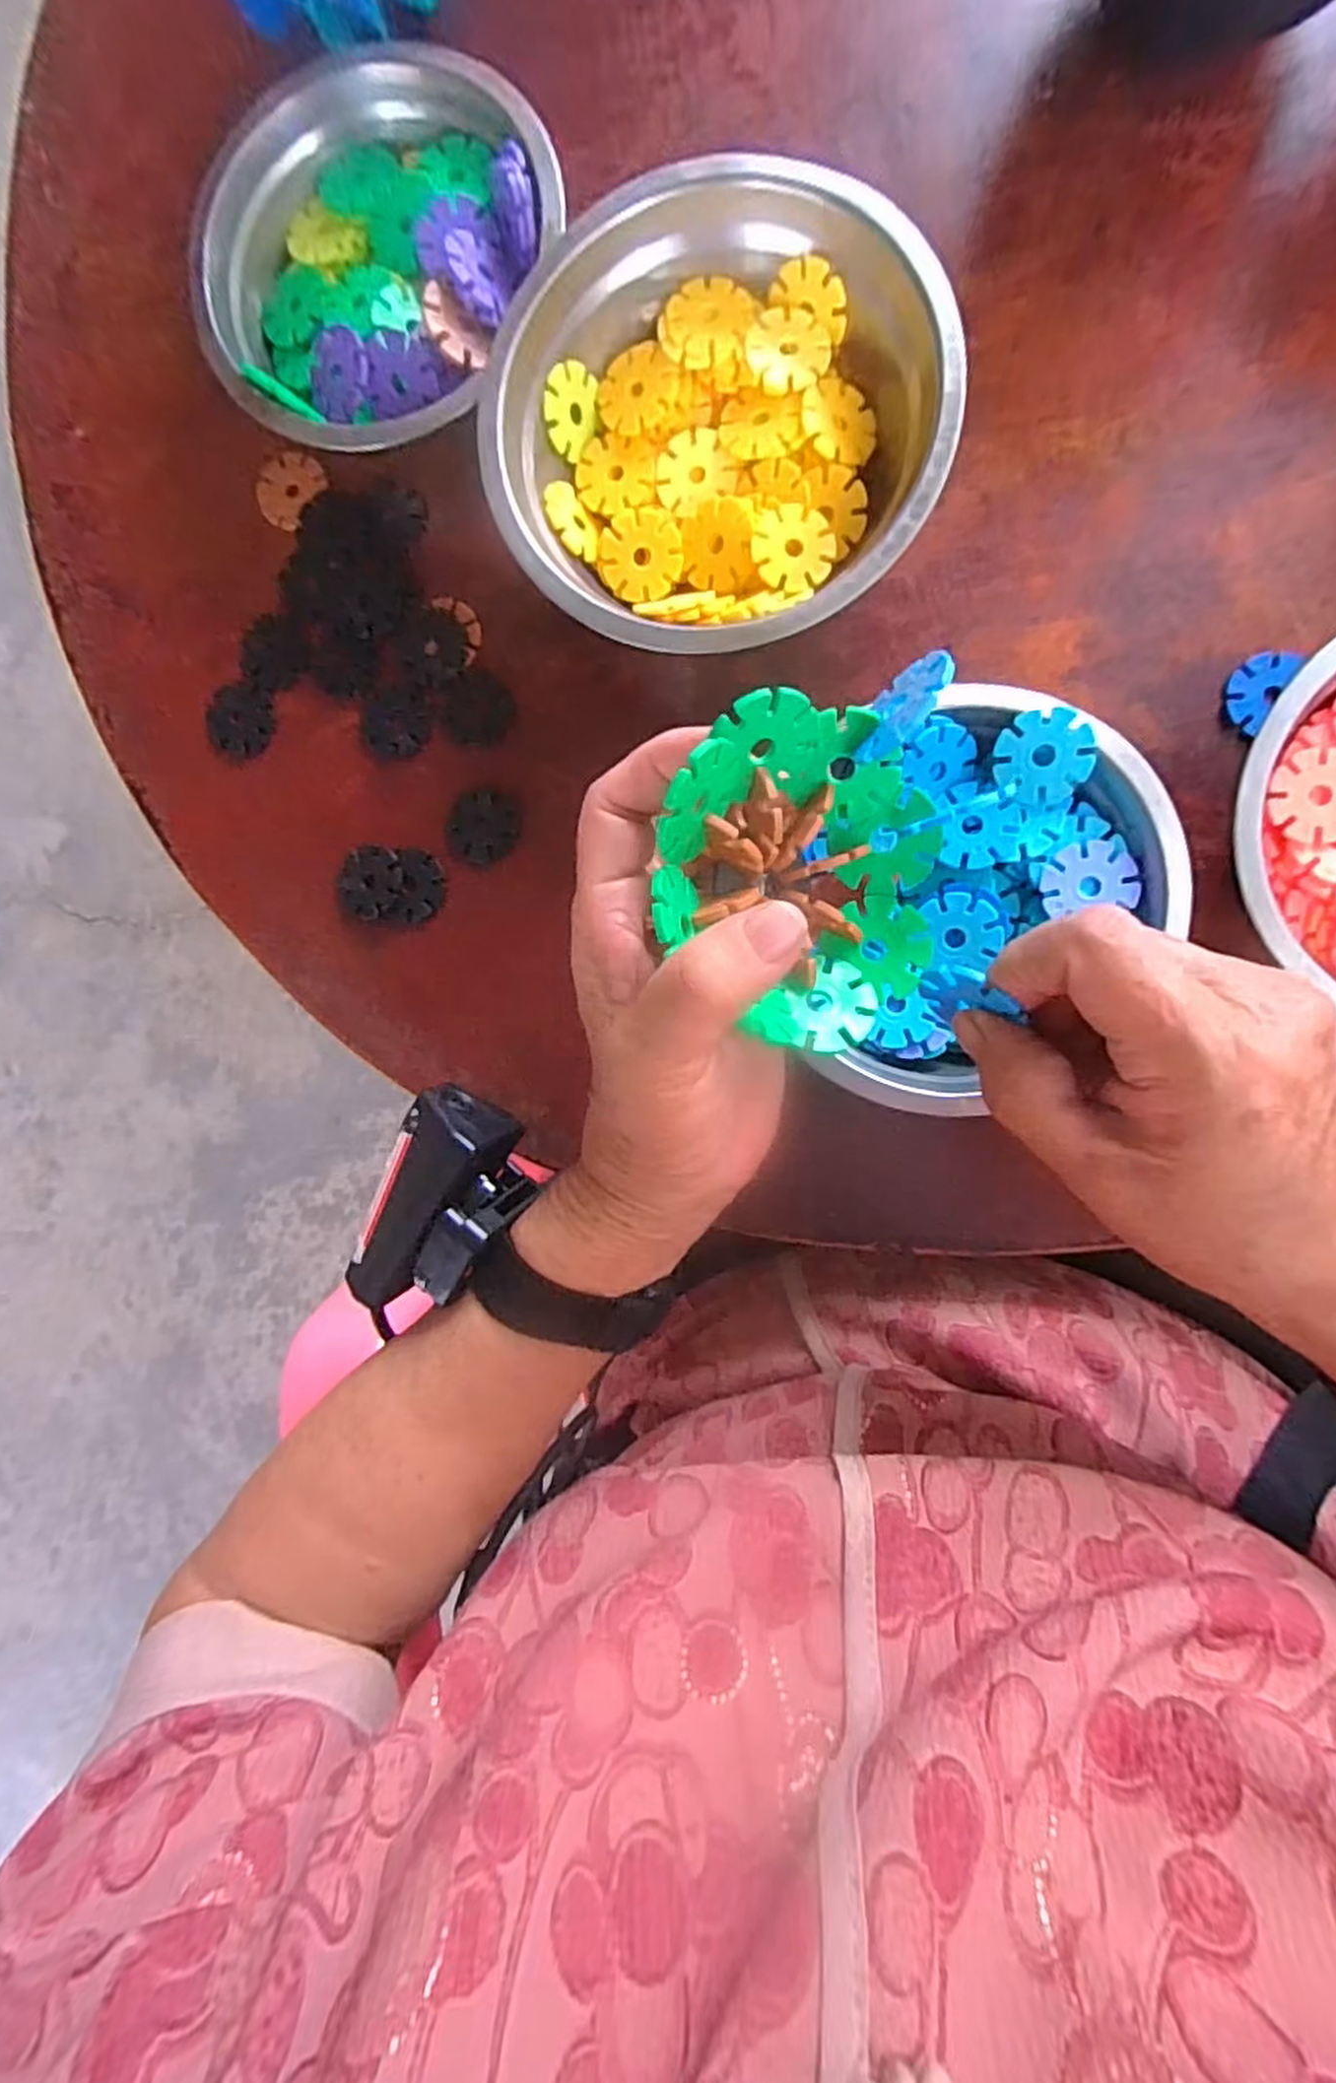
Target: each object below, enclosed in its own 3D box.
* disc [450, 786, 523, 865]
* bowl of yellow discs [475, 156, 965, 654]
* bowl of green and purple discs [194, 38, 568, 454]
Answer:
[{"bbox_3d":[-0.078,-0.091,0.328,0.028,0.004,0.031,43,96,4],"label":"disc"},{"bbox_3d":[0.017,-0.223,0.292,0.159,0.047,0.156,8,93,7],"label":"bowl of yellow discs"},{"bbox_3d":[-0.110,-0.301,0.310,0.147,0.052,0.119,-7,91,7],"label":"bowl of green and purple discs"}]

